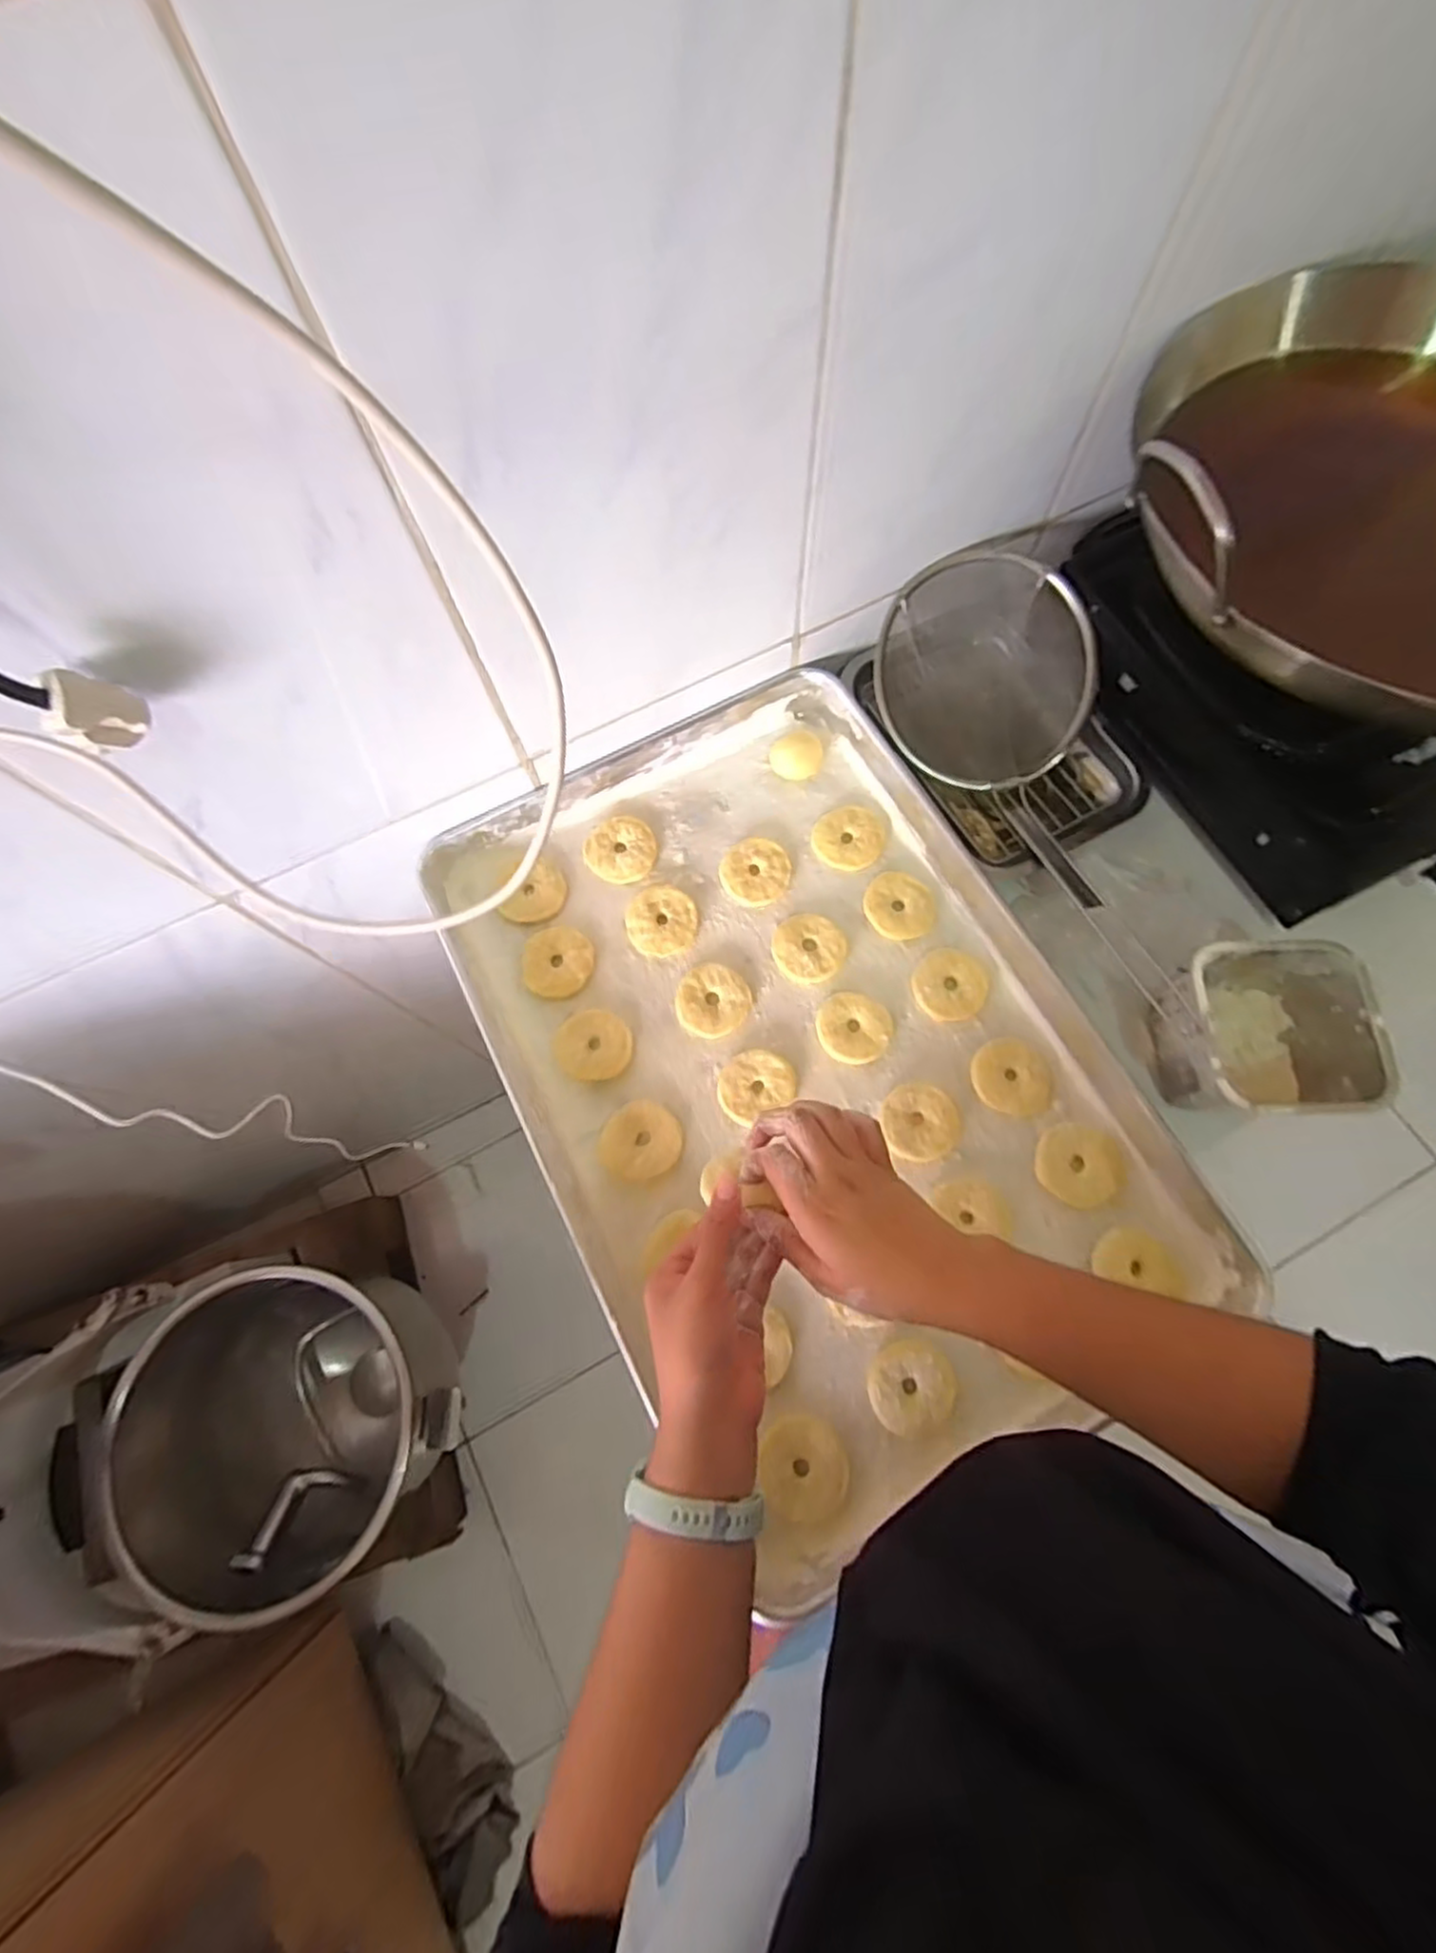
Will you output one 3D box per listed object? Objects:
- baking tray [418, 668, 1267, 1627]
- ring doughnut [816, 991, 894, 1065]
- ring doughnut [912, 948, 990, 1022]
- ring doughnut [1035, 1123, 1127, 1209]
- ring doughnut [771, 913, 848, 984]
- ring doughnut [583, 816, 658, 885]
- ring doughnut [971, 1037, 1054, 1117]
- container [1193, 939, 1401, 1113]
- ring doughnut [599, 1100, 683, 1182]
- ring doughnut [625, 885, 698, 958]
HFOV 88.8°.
[{"bbox_3d":[0.066,0.055,0.578,0.414,0.054,0.594,-29,74,-7],"label":"baking tray"},{"bbox_3d":[0.110,0.040,0.592,0.059,0.011,0.059,-10,72,-1],"label":"ring doughnut"},{"bbox_3d":[0.190,0.005,0.597,0.060,0.010,0.058,-8,72,-1],"label":"ring doughnut"},{"bbox_3d":[0.272,0.141,0.549,0.061,0.007,0.058,-1,72,2],"label":"ring doughnut"},{"bbox_3d":[0.075,-0.024,0.609,0.059,0.010,0.056,-1,72,2],"label":"ring doughnut"},{"bbox_3d":[-0.085,-0.110,0.645,0.061,0.011,0.063,-1,72,2],"label":"ring doughnut"},{"bbox_3d":[0.231,0.078,0.575,0.059,0.016,0.060,-4,72,1],"label":"ring doughnut"},{"bbox_3d":[0.391,0.044,0.541,0.118,0.093,0.118,-7,72,0],"label":"container"},{"bbox_3d":[-0.059,0.127,0.567,0.061,0.012,0.057,-14,72,-2],"label":"ring doughnut"},{"bbox_3d":[-0.047,-0.049,0.617,0.057,0.012,0.060,-1,72,2],"label":"ring doughnut"}]

